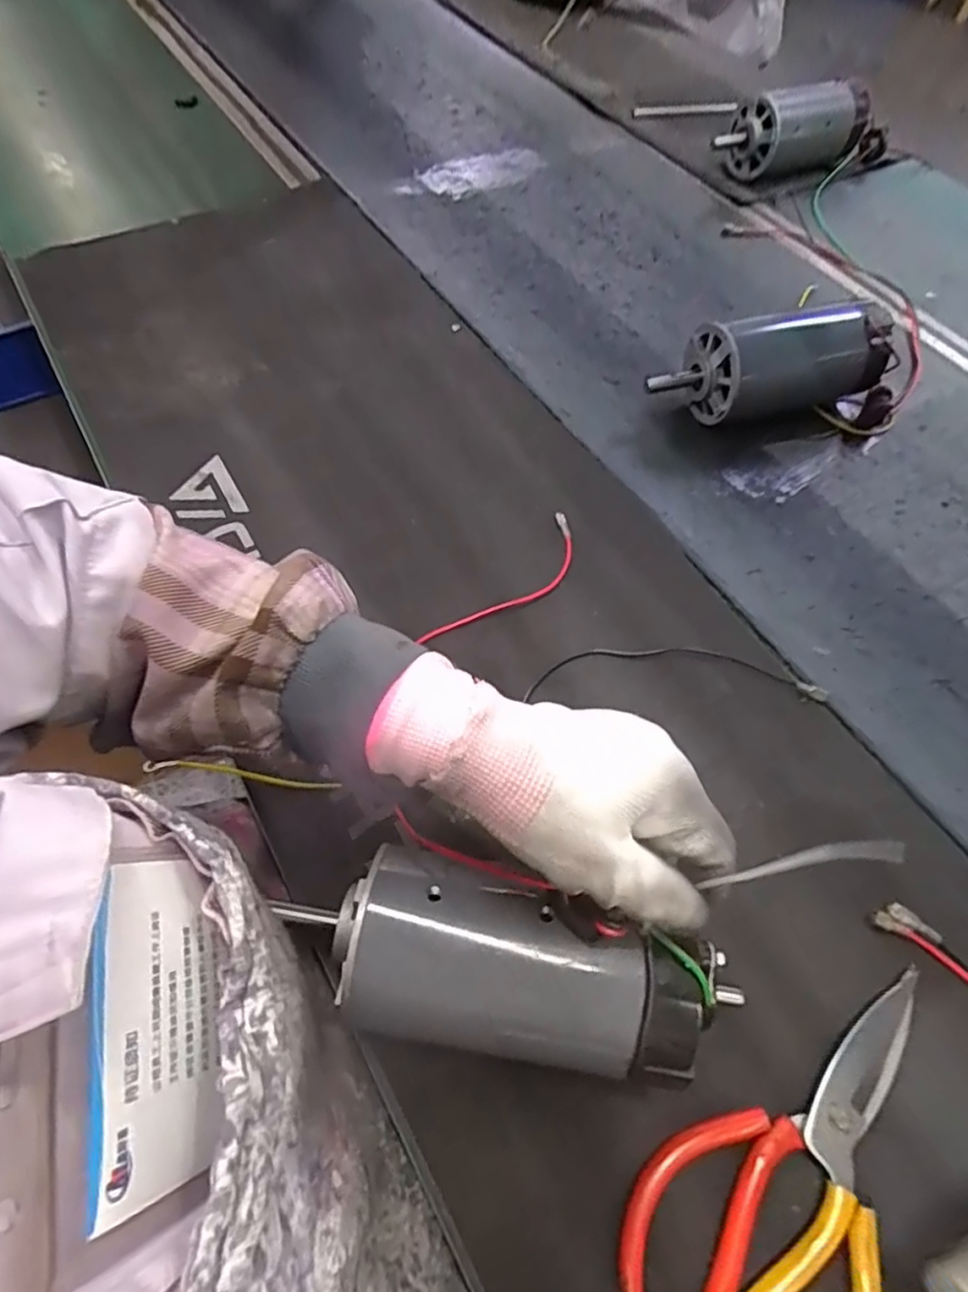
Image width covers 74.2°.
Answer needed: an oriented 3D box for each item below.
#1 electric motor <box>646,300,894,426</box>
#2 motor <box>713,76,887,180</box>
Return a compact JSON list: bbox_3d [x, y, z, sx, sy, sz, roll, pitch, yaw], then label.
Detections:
[{"bbox_3d":[0.242,-0.242,0.556,0.206,0.081,0.076,-13,61,-14],"label":"electric motor"},{"bbox_3d":[0.393,-0.630,0.791,0.248,0.085,0.084,-28,66,-19],"label":"motor"}]

